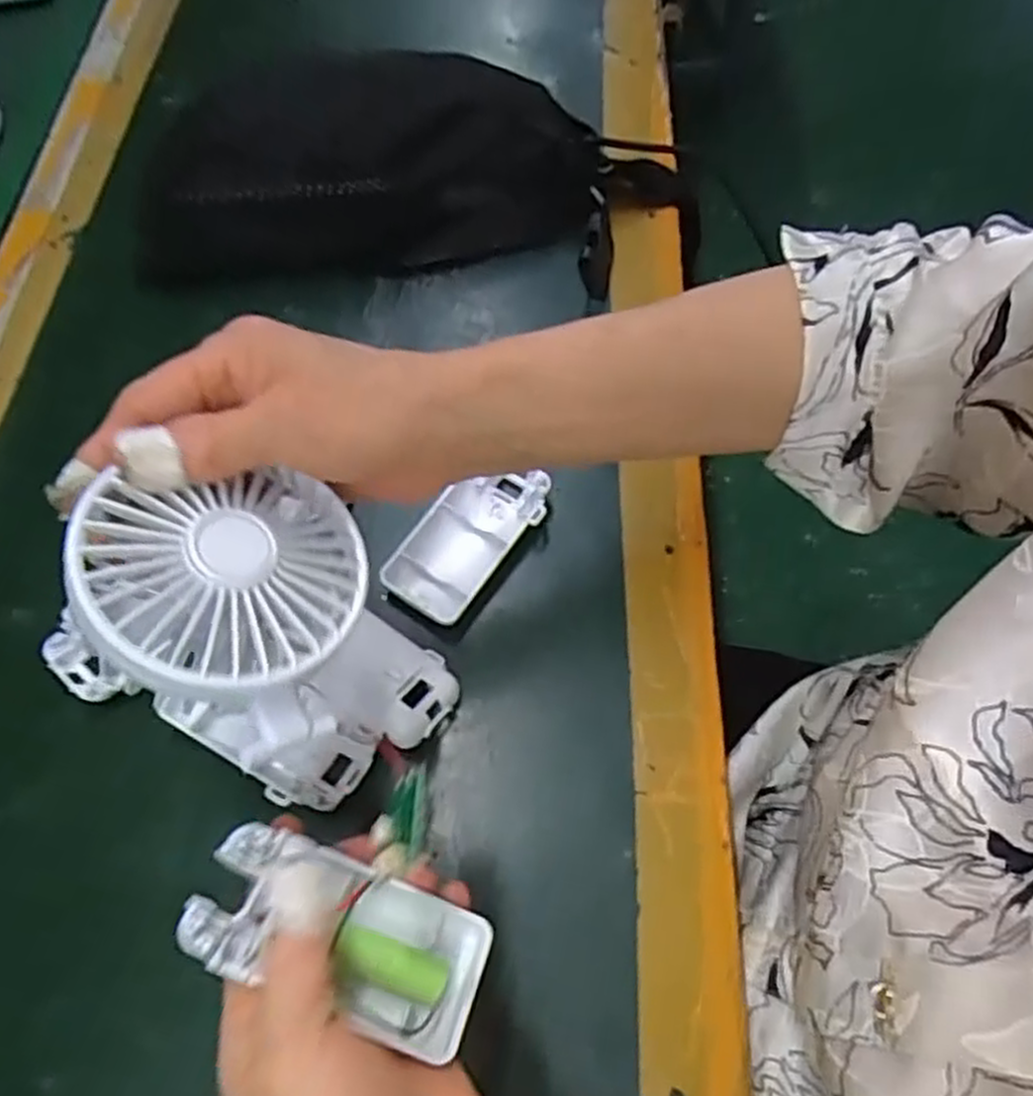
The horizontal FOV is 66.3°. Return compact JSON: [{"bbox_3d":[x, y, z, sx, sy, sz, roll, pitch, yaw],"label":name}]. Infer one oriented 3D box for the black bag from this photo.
[{"bbox_3d":[-0.063,-0.236,0.478,0.320,0.074,0.140,1,64,2],"label":"black bag"}]

